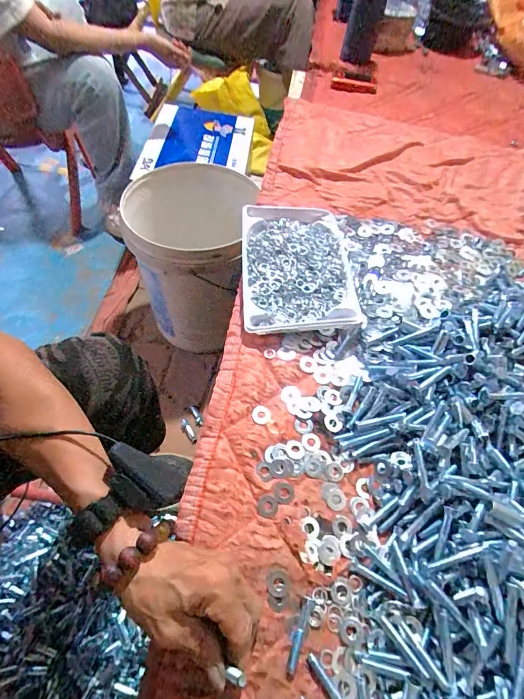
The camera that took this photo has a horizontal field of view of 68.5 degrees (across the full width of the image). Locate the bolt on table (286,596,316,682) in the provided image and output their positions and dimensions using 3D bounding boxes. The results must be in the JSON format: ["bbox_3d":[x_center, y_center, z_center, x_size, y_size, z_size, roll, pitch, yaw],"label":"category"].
[{"bbox_3d":[0.035,0.261,0.348,0.011,0.006,0.063,18,59,8],"label":"bolt on table"}]

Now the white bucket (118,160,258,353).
[{"bbox_3d":[-0.159,-0.200,0.920,0.248,0.360,0.253,1,58,-2],"label":"white bucket"}]

